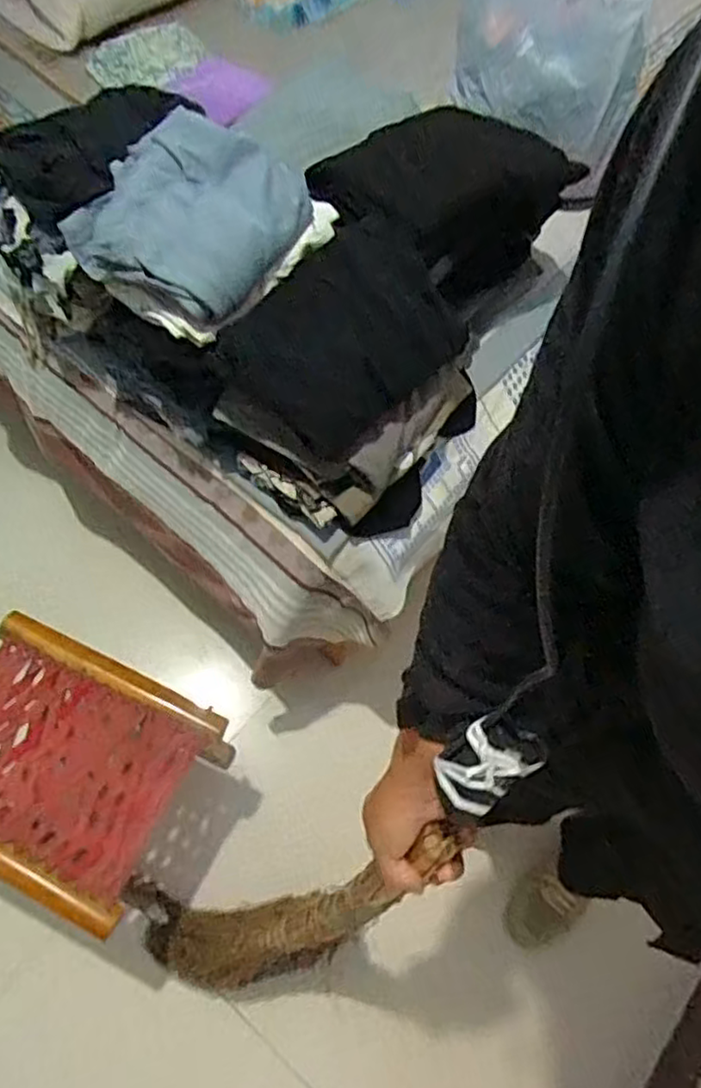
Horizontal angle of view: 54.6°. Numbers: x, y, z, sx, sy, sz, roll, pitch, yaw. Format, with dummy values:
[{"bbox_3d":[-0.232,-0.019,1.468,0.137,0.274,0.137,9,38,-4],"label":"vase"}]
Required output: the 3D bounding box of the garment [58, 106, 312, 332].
[{"bbox_3d":[-0.164,-0.352,0.718,0.192,0.081,0.217,34,66,8],"label":"garment"}]

